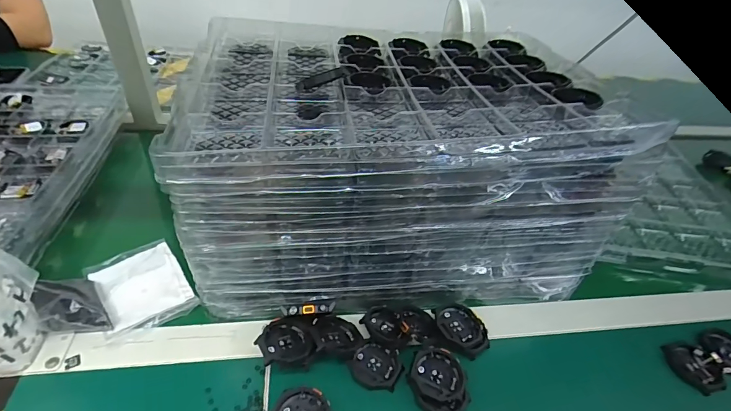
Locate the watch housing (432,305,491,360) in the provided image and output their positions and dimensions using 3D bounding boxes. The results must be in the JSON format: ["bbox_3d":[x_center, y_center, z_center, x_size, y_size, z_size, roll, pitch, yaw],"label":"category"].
[{"bbox_3d":[0.102,0.131,0.398,0.050,0.015,0.056,-14,45,-23],"label":"watch housing"}]

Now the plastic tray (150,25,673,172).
[{"bbox_3d":[0.031,-0.139,0.426,0.444,0.044,0.336,-3,41,-12],"label":"plastic tray"}]

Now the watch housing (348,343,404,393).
[{"bbox_3d":[0.010,0.157,0.368,0.048,0.008,0.047,18,31,19],"label":"watch housing"}]

